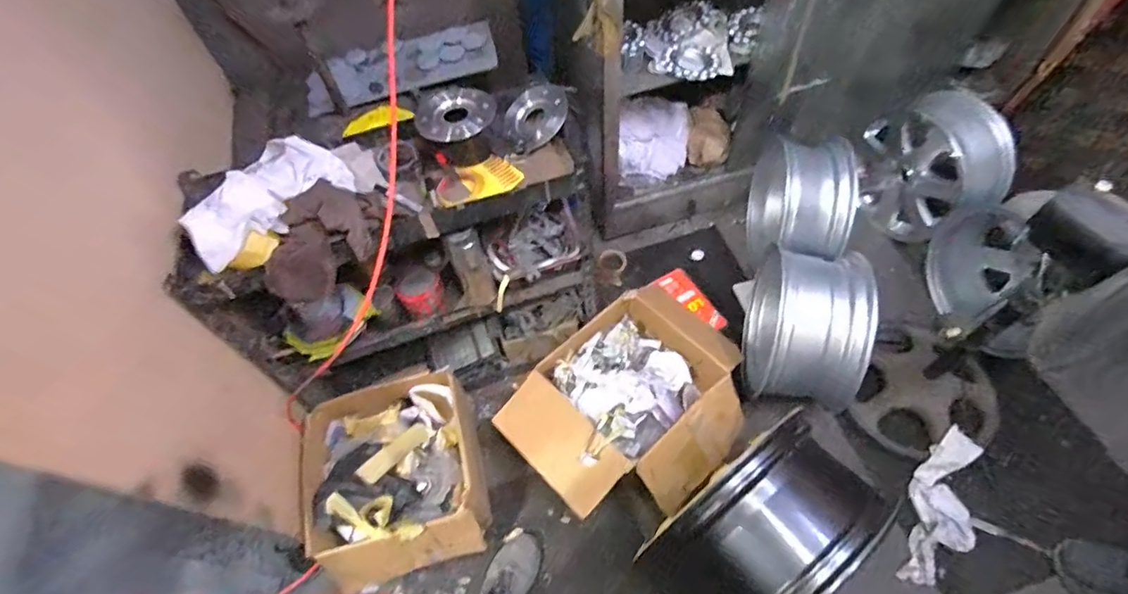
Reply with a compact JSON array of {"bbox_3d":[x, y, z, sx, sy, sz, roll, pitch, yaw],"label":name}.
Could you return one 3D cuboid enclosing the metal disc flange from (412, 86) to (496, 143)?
[{"bbox_3d":[-0.222,-0.369,1.047,0.161,0.048,0.149,-2,66,5],"label":"metal disc flange"}]

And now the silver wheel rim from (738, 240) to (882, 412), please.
[{"bbox_3d":[0.619,0.090,1.342,0.207,0.359,0.403,9,60,9],"label":"silver wheel rim"}]

